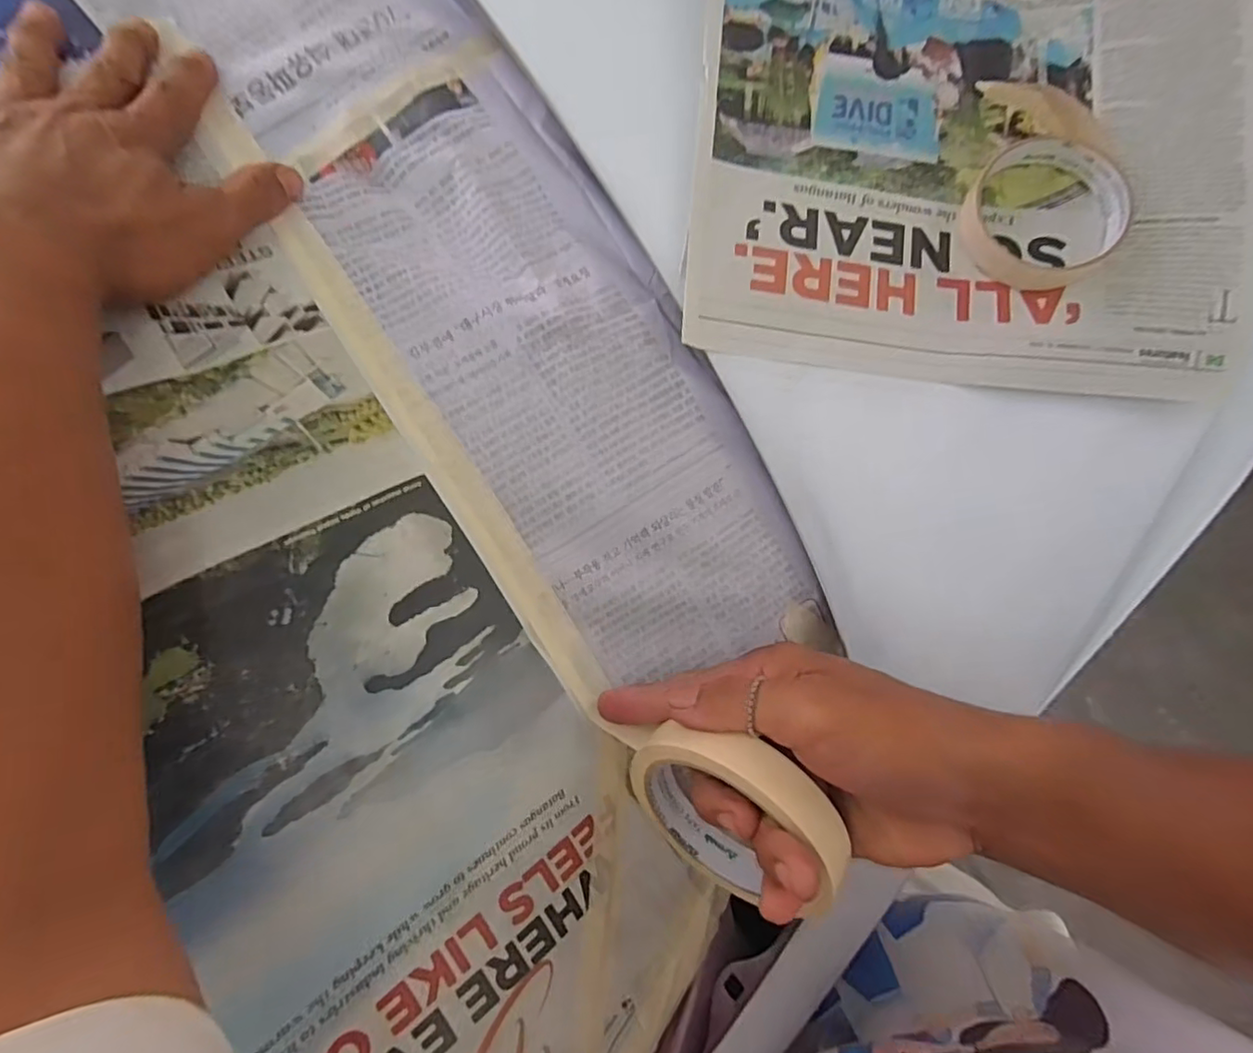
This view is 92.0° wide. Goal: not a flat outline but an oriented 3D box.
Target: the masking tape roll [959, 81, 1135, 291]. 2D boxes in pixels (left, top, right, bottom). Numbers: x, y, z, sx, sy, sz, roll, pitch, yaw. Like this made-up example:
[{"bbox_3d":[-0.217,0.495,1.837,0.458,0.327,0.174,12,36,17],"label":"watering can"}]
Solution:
[{"bbox_3d":[0.233,-0.187,0.336,0.083,0.020,0.112,10,90,2],"label":"masking tape roll"}]

